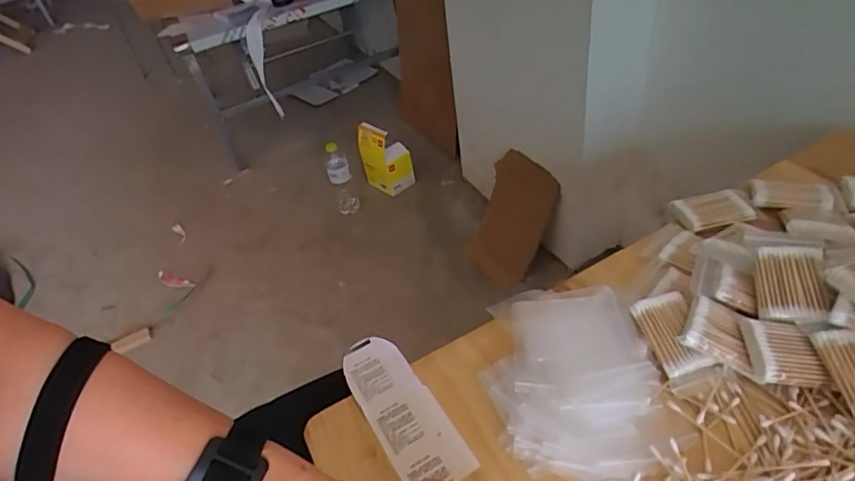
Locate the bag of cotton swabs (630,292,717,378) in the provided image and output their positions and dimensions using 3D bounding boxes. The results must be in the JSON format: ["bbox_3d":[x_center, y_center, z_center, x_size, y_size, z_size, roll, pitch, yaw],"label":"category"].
[{"bbox_3d":[0.219,0.084,0.465,0.047,0.018,0.074,-10,57,-2],"label":"bag of cotton swabs"}]

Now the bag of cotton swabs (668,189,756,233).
[{"bbox_3d":[0.322,-0.035,0.588,0.076,0.020,0.052,-13,41,-3],"label":"bag of cotton swabs"}]

